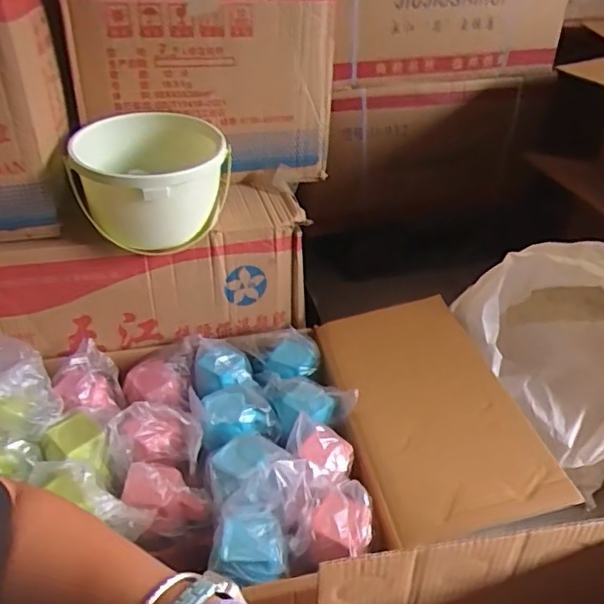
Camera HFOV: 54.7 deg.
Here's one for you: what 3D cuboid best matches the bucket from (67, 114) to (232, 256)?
[{"bbox_3d":[-0.228,-0.182,0.900,0.221,0.141,0.217,-7,37,-11],"label":"bucket"}]

